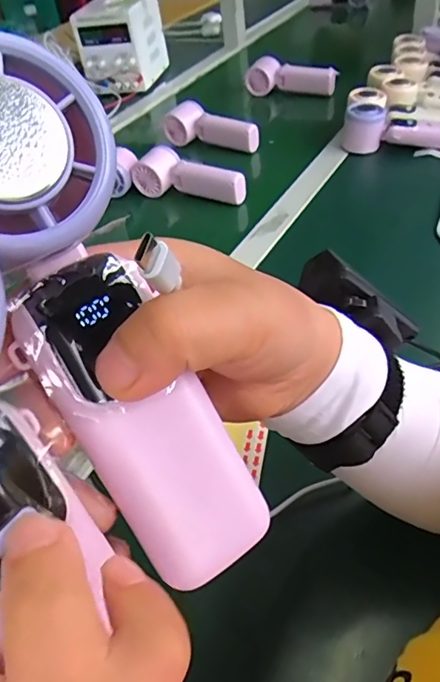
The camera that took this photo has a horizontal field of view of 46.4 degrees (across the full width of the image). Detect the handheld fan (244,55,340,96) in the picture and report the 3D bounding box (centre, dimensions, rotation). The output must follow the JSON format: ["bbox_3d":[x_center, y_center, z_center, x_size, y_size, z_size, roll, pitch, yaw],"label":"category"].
[{"bbox_3d":[0.136,-0.510,0.988,0.171,0.056,0.050,5,45,13],"label":"handheld fan"}]

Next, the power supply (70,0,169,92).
[{"bbox_3d":[-0.212,-0.647,1.105,0.137,0.155,0.177,5,45,13],"label":"power supply"}]

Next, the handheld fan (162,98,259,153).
[{"bbox_3d":[-0.015,-0.354,0.848,0.181,0.056,0.044,17,49,23],"label":"handheld fan"}]

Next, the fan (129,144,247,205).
[{"bbox_3d":[-0.046,-0.225,0.720,0.174,0.046,0.055,25,52,30],"label":"fan"}]

